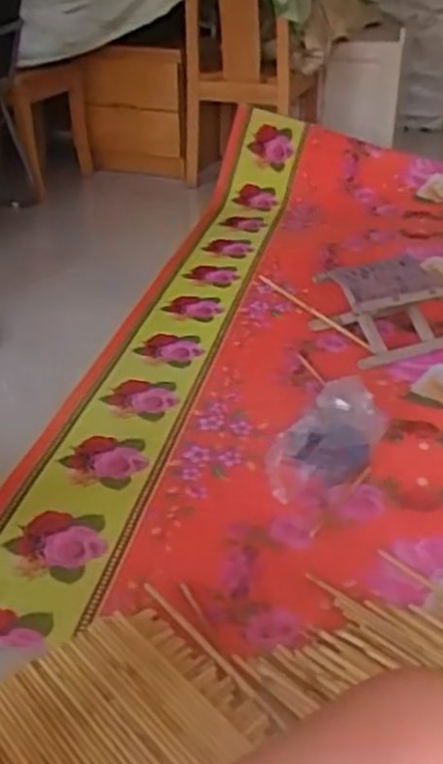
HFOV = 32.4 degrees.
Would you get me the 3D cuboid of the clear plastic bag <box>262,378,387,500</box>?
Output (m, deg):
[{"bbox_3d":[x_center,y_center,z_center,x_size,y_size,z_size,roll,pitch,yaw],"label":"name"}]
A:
[{"bbox_3d":[0.208,0.112,1.466,0.159,0.072,0.353,21,37,31],"label":"clear plastic bag"}]

